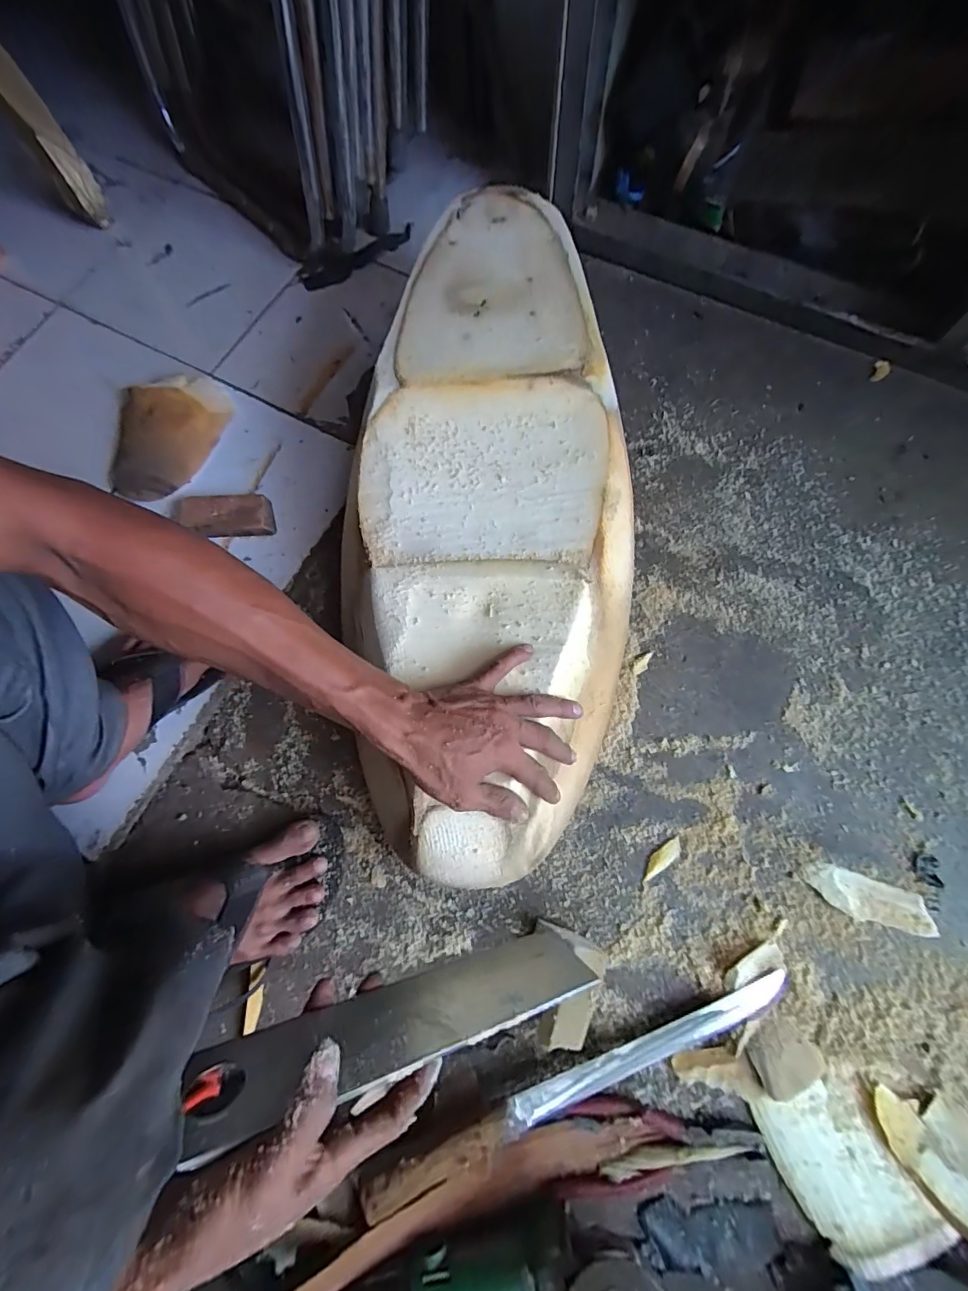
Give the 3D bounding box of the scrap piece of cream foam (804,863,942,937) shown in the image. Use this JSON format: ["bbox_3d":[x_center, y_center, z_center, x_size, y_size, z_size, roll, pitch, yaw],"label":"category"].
[{"bbox_3d":[0.397,0.264,0.494,0.122,0.009,0.042,18,74,7],"label":"scrap piece of cream foam"}]

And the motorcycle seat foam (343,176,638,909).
[{"bbox_3d":[0.008,-0.130,0.508,0.285,0.127,0.703,0,82,2],"label":"motorcycle seat foam"}]

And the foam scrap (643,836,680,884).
[{"bbox_3d":[0.192,0.231,0.515,0.057,0.004,0.018,-35,75,-9],"label":"foam scrap"}]

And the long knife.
[{"bbox_3d":[0.098,0.415,0.449,0.432,0.041,0.035,-22,73,-5],"label":"long knife"}]

